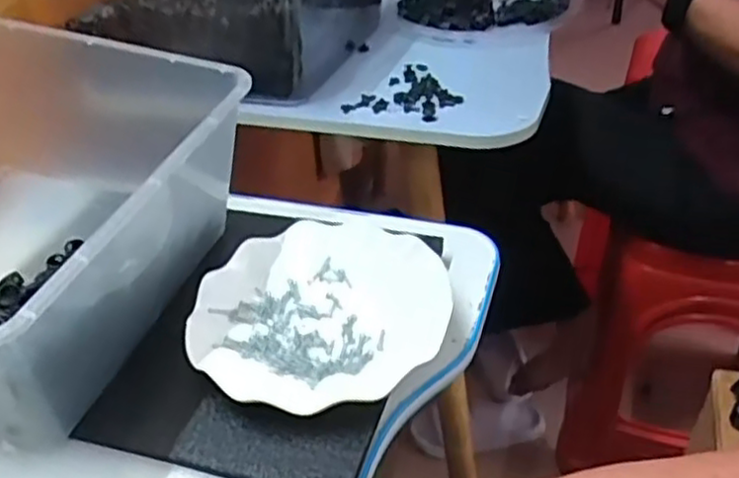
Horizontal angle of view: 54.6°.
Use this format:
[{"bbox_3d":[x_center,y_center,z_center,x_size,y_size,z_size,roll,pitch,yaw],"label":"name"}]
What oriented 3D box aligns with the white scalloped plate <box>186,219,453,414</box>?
[{"bbox_3d":[-0.034,0.049,0.532,0.179,0.034,0.180,-3,39,3],"label":"white scalloped plate"}]

